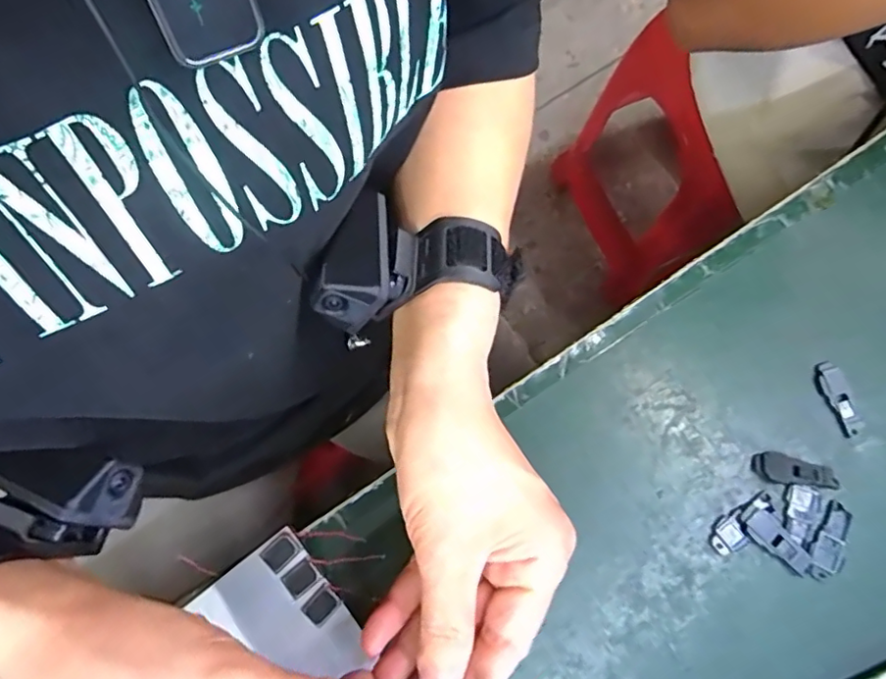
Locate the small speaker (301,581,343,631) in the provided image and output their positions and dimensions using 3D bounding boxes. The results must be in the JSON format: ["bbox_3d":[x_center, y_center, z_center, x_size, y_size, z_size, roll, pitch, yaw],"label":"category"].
[{"bbox_3d":[-0.059,0.129,0.279,0.014,0.004,0.018,42,79,10],"label":"small speaker"}]

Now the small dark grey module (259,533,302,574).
[{"bbox_3d":[-0.080,0.105,0.284,0.018,0.006,0.014,-38,79,-9],"label":"small dark grey module"}]

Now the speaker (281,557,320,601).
[{"bbox_3d":[-0.070,0.116,0.281,0.017,0.004,0.013,-39,79,-9],"label":"speaker"}]

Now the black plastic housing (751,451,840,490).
[{"bbox_3d":[0.186,0.069,0.306,0.043,0.004,0.015,7,76,2],"label":"black plastic housing"}]

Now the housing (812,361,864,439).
[{"bbox_3d":[0.216,0.033,0.316,0.014,0.004,0.041,-16,76,-4],"label":"housing"}]

